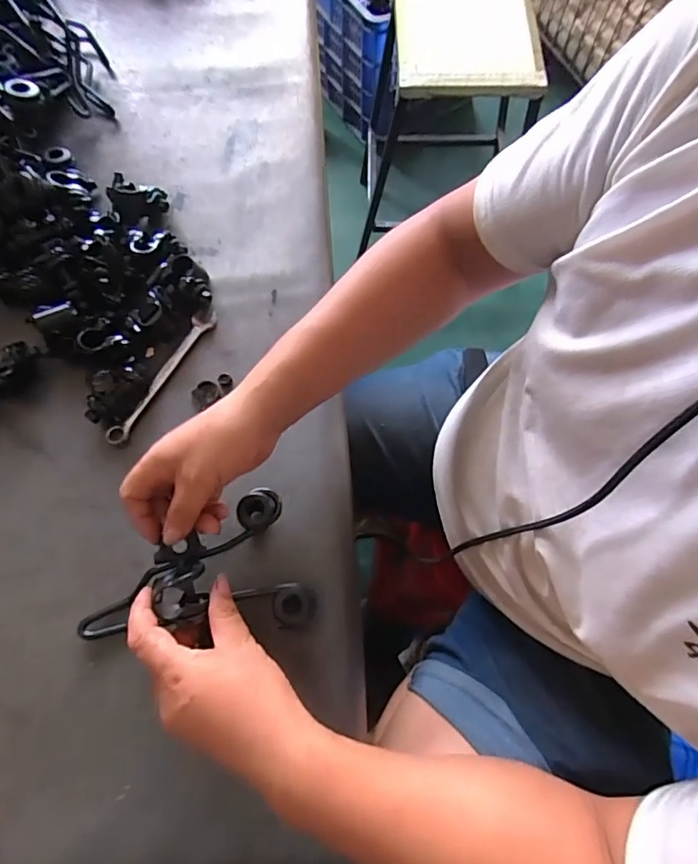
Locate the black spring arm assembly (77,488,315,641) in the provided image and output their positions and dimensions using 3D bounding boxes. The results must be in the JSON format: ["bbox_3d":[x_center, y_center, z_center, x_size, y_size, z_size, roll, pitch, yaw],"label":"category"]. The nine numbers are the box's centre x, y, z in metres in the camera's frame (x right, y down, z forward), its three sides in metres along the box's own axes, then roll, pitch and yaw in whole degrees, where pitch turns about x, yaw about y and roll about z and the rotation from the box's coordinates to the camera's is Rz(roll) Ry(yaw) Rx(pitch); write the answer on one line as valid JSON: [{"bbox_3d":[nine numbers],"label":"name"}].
[{"bbox_3d":[-0.135,0.106,0.421,0.196,0.065,0.111,-5,72,0],"label":"black spring arm assembly"}]

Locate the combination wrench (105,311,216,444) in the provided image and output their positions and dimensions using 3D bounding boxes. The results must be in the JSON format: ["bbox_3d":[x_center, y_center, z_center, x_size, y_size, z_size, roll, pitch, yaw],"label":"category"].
[{"bbox_3d":[-0.189,-0.059,0.509,0.021,0.007,0.166,30,75,10],"label":"combination wrench"}]

